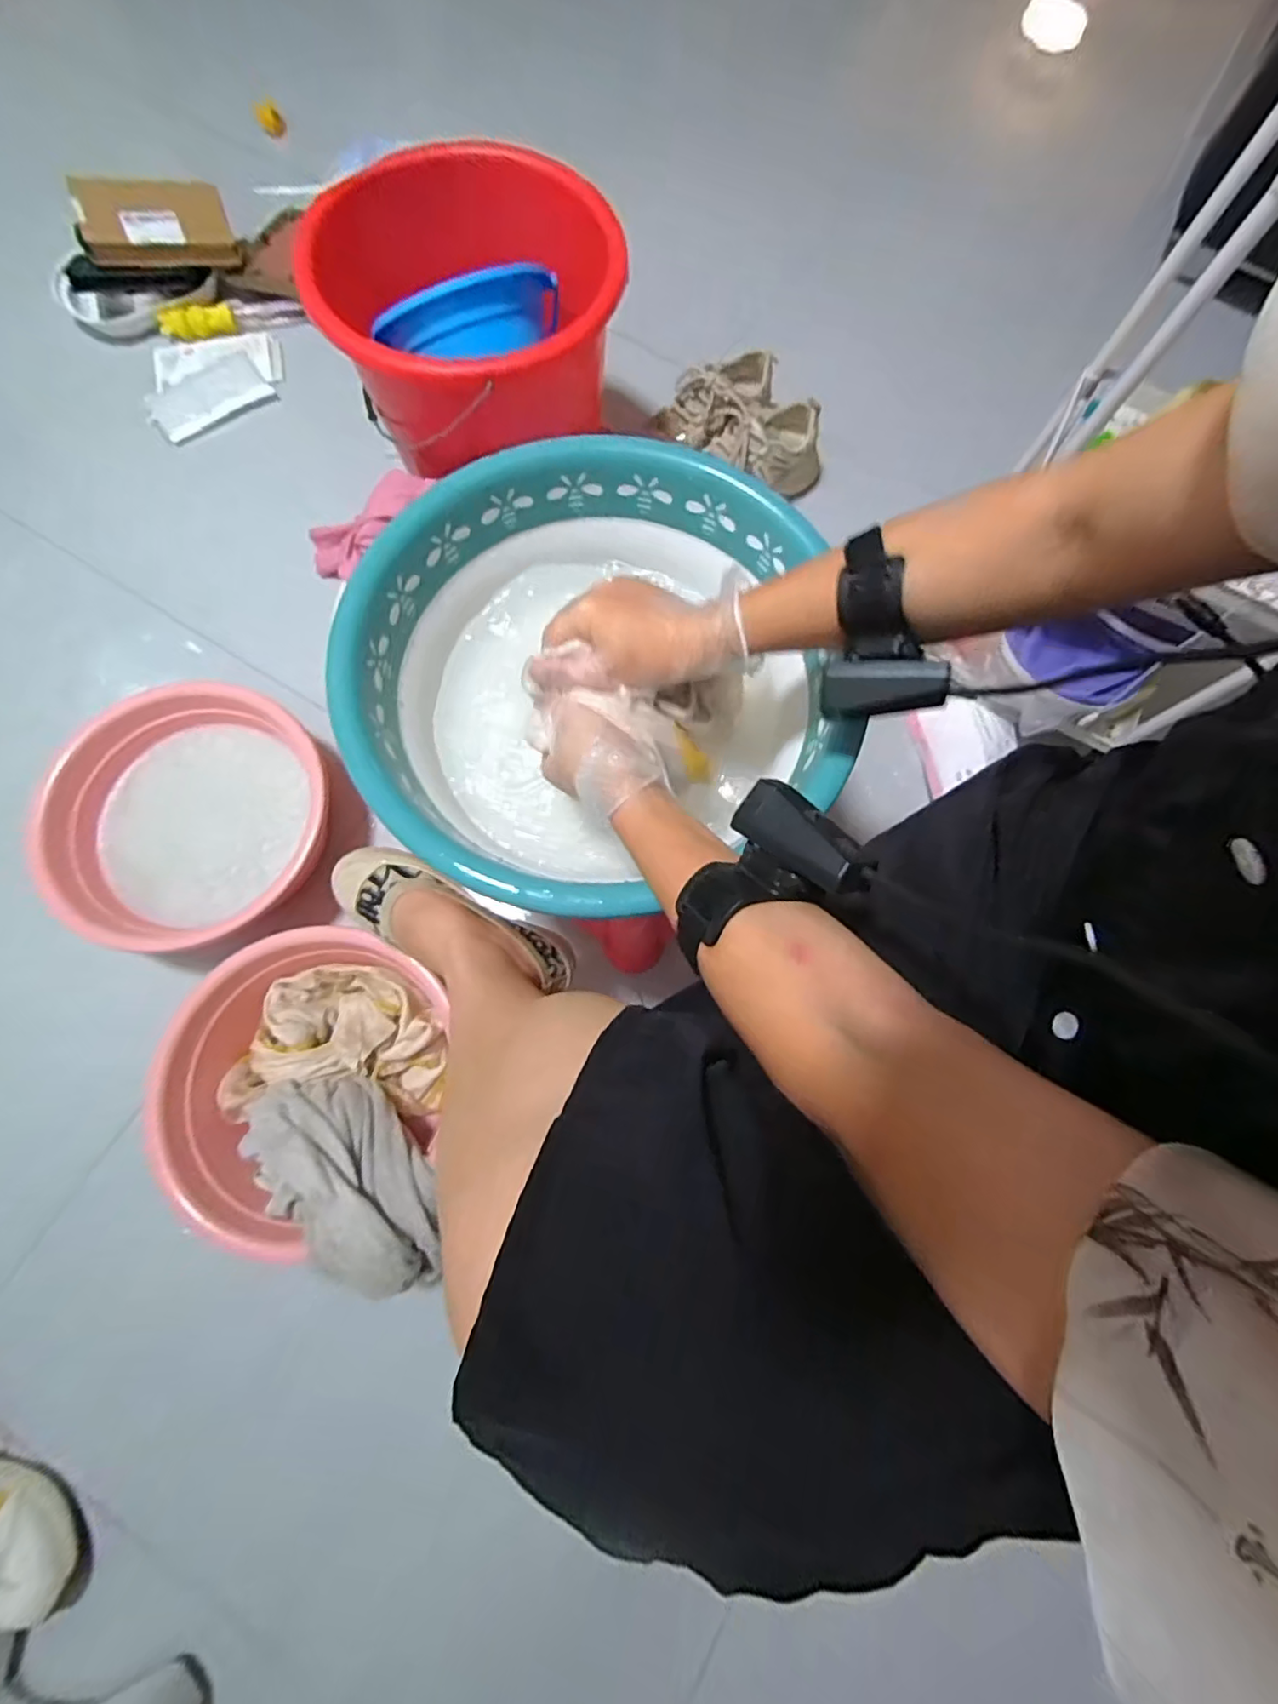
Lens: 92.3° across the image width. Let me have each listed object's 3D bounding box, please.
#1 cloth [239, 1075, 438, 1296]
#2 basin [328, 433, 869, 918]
[{"bbox_3d":[-0.282,0.315,0.592,0.233,0.097,0.119,37,78,7],"label":"cloth"},{"bbox_3d":[-0.033,-0.128,0.481,0.347,0.107,0.359,0,76,-2],"label":"basin"}]

